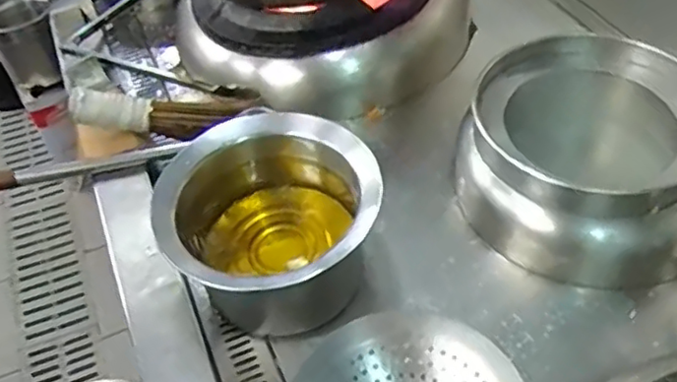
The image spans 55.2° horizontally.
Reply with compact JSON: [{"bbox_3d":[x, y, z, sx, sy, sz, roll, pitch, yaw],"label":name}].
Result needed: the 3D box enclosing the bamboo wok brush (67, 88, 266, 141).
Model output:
[{"bbox_3d":[-0.262,-0.121,1.010,0.287,0.061,0.073,-5,44,-31],"label":"bamboo wok brush"}]

